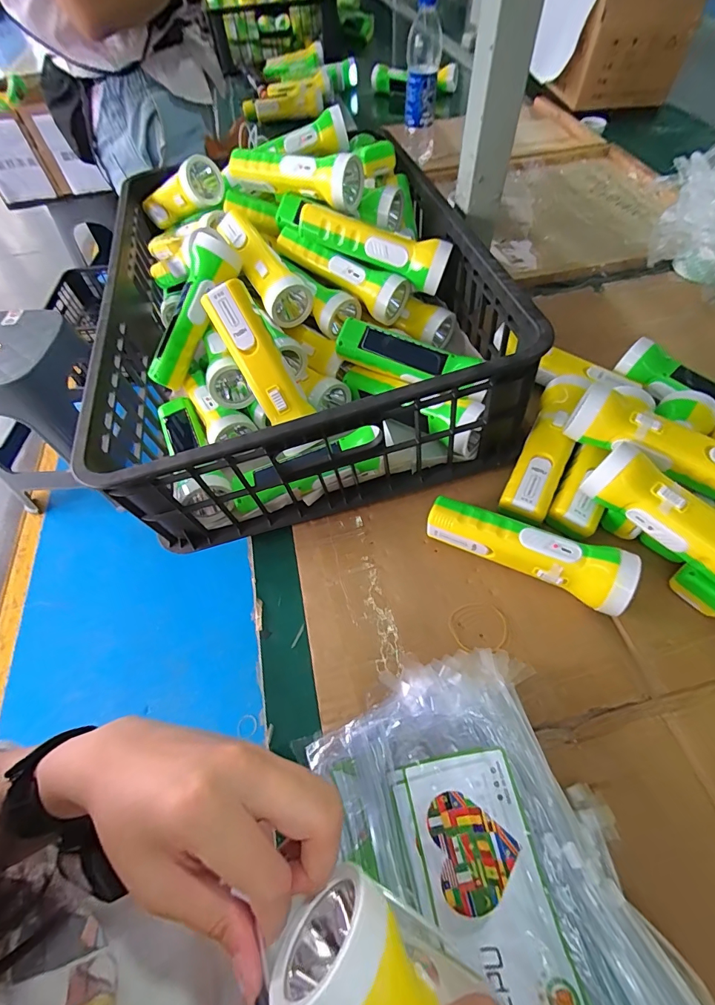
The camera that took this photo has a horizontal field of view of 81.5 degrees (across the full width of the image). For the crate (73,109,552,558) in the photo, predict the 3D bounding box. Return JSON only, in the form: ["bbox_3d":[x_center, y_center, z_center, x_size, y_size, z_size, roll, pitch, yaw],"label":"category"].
[{"bbox_3d":[-0.089,-0.247,0.495,0.404,0.140,0.527,-13,58,-5],"label":"crate"}]

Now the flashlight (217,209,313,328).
[{"bbox_3d":[-0.114,-0.285,0.496,0.057,0.056,0.178,-24,60,-12],"label":"flashlight"}]

